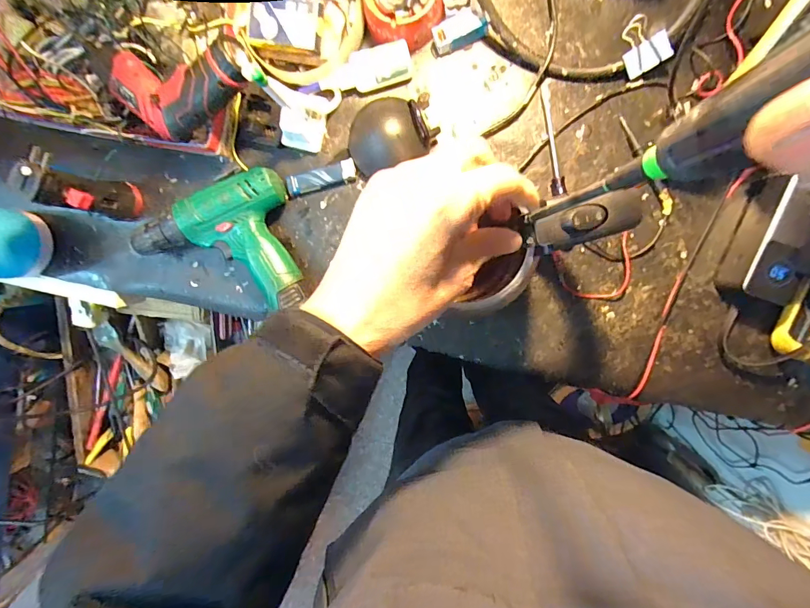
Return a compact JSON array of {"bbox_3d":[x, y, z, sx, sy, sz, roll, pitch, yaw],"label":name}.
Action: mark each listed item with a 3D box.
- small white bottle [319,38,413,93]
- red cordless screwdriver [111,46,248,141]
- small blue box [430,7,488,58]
[{"bbox_3d":[-0.044,-0.256,0.459,0.101,0.025,0.037,-13,97,6],"label":"small white bottle"},{"bbox_3d":[-0.226,-0.214,0.416,0.152,0.039,0.087,6,99,21],"label":"red cordless screwdriver"},{"bbox_3d":[0.059,-0.299,0.456,0.056,0.019,0.030,-22,96,7],"label":"small blue box"}]

